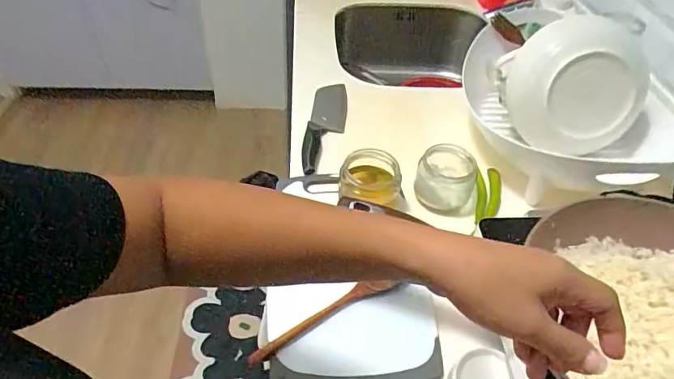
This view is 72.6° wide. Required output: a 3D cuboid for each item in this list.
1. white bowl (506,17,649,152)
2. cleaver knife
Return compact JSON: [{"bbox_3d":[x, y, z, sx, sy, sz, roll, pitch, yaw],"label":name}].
[{"bbox_3d":[0.359,-0.151,0.691,0.183,0.171,0.124,12,46,8],"label":"white bowl"},{"bbox_3d":[-0.017,-0.123,0.810,0.064,0.032,0.226,7,45,3],"label":"cleaver knife"}]

